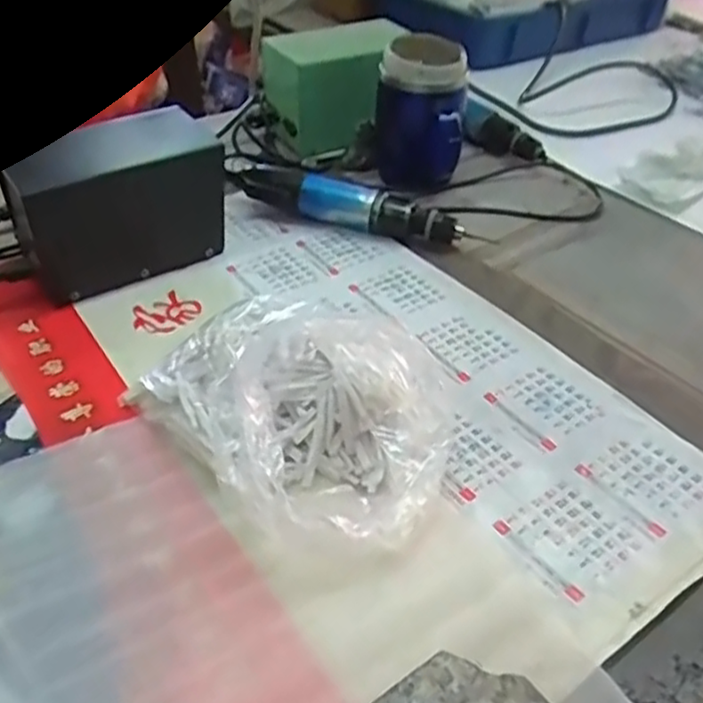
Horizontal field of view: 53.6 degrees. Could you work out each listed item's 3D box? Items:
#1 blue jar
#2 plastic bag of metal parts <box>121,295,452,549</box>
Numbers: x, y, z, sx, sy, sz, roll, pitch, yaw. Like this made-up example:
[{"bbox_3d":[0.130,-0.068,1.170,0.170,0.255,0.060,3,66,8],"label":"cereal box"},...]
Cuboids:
[{"bbox_3d":[0.067,-0.231,0.693,0.087,0.130,0.103,3,40,3],"label":"blue jar"},{"bbox_3d":[-0.030,0.033,0.416,0.137,0.079,0.195,-25,46,-28],"label":"plastic bag of metal parts"}]

